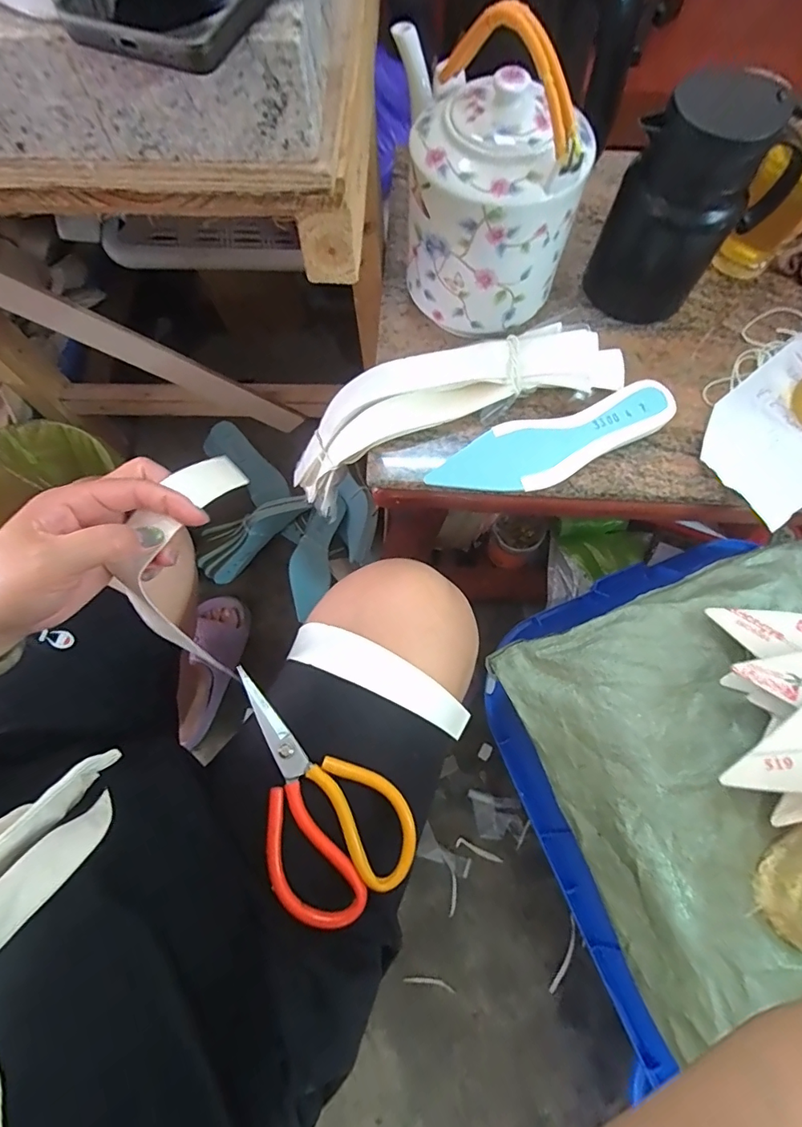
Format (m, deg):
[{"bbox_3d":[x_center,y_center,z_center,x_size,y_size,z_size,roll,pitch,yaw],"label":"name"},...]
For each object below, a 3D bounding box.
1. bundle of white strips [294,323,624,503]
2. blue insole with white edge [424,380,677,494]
[{"bbox_3d":[0.049,-0.159,0.505,0.346,0.113,0.078,-15,72,-5],"label":"bundle of white strips"},{"bbox_3d":[0.150,-0.117,0.469,0.244,0.023,0.073,-21,73,-7],"label":"blue insole with white edge"}]

